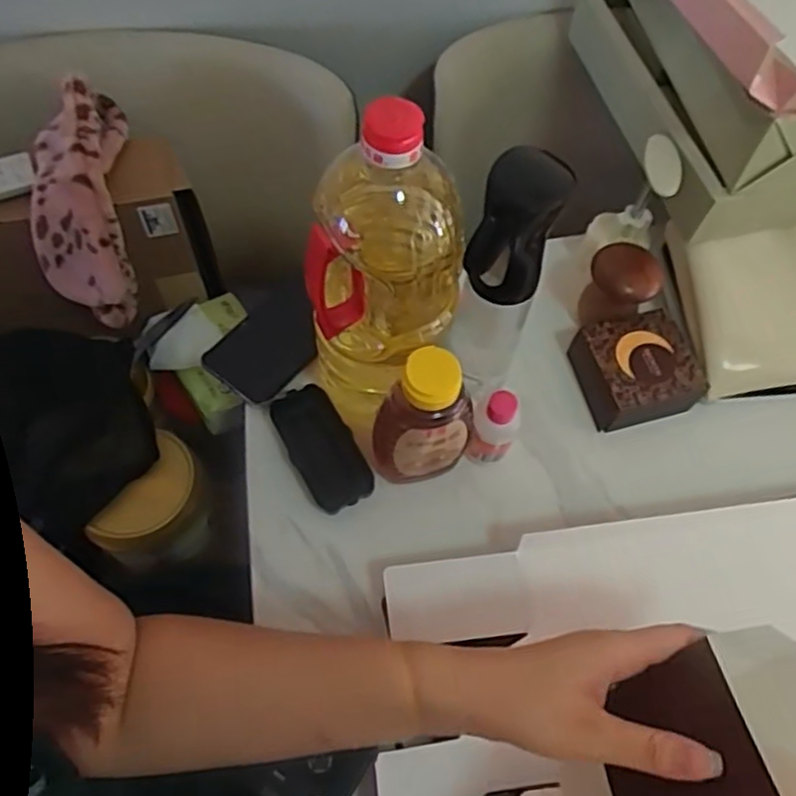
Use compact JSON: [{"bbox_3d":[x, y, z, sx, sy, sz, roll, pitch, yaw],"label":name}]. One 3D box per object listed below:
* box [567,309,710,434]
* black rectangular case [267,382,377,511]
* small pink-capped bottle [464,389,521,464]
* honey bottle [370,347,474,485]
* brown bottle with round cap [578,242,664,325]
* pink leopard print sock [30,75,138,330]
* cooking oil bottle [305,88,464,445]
[{"bbox_3d":[0.211,-0.024,0.618,0.098,0.054,0.088,-12,65,-8],"label":"box"},{"bbox_3d":[-0.064,0.043,0.578,0.050,0.030,0.114,-28,68,-15],"label":"black rectangular case"},{"bbox_3d":[0.075,0.029,0.561,0.032,0.091,0.033,1,64,-2],"label":"small pink-capped bottle"},{"bbox_3d":[0.020,0.020,0.526,0.074,0.157,0.046,-22,67,-13],"label":"honey bottle"},{"bbox_3d":[0.200,-0.098,0.624,0.059,0.065,0.064,1,64,-2],"label":"brown bottle with round cap"},{"bbox_3d":[-0.300,-0.183,0.652,0.079,0.075,0.221,-3,95,-4],"label":"pink leopard print sock"},{"bbox_3d":[-0.007,-0.090,0.489,0.099,0.250,0.096,17,64,6],"label":"cooking oil bottle"}]

